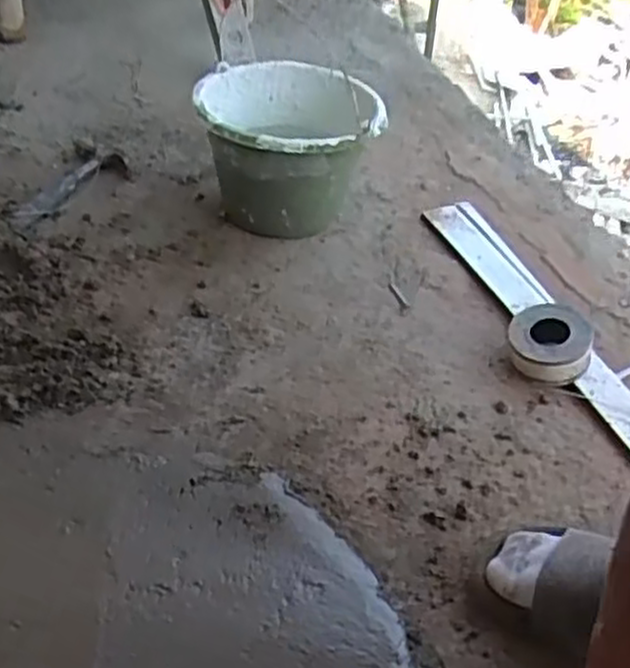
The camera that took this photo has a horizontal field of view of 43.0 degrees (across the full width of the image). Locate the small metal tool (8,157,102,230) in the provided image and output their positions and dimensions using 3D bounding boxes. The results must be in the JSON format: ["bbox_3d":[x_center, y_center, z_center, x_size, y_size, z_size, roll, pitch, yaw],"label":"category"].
[{"bbox_3d":[-0.338,-0.190,1.066,0.043,0.010,0.192,14,41,12],"label":"small metal tool"}]

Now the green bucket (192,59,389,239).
[{"bbox_3d":[-0.037,-0.230,1.032,0.212,0.159,0.229,3,40,-2],"label":"green bucket"}]

